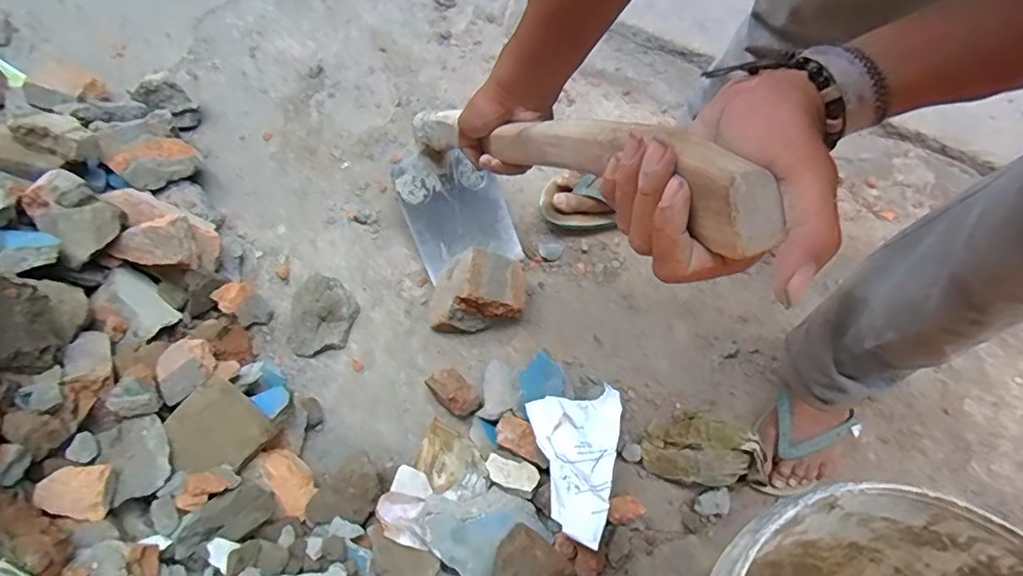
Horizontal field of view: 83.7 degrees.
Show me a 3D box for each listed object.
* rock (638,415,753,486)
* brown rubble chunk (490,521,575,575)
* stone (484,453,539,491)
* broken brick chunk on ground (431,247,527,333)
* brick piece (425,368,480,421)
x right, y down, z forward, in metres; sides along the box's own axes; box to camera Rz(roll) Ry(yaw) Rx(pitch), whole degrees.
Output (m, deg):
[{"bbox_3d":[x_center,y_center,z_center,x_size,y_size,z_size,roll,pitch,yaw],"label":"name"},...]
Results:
[{"bbox_3d":[0.248,0.221,0.784,0.122,0.094,0.083,10,64,5],"label":"rock"},{"bbox_3d":[0.022,0.353,0.708,0.098,0.070,0.086,37,69,17],"label":"brown rubble chunk"},{"bbox_3d":[0.000,0.242,0.747,0.070,0.019,0.036,17,64,8],"label":"stone"},{"bbox_3d":[-0.054,0.003,0.879,0.150,0.094,0.099,-14,64,-8],"label":"broken brick chunk on ground"},{"bbox_3d":[-0.084,0.153,0.830,0.050,0.048,0.079,-39,70,-18],"label":"brick piece"}]

